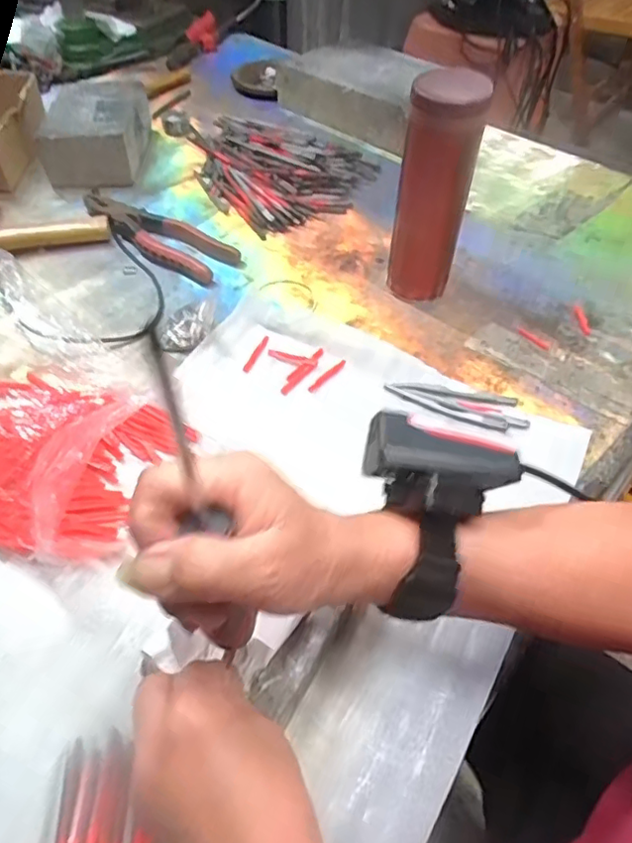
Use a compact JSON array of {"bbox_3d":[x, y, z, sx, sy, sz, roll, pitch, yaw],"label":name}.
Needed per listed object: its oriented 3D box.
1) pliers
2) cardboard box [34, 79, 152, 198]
[{"bbox_3d":[-0.172,-0.201,0.632,0.199,0.015,0.065,30,55,22],"label":"pliers"},{"bbox_3d":[-0.265,-0.355,0.730,0.108,0.062,0.171,-3,50,-4],"label":"cardboard box"}]

